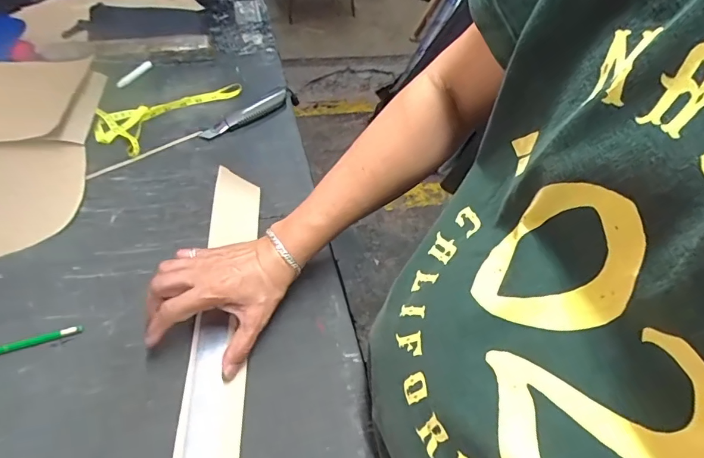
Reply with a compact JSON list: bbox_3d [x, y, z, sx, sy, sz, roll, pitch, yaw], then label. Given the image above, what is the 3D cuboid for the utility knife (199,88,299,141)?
[{"bbox_3d":[-0.159,-0.195,0.698,0.034,0.010,0.192,37,57,23],"label":"utility knife"}]

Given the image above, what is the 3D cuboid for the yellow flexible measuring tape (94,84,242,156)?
[{"bbox_3d":[-0.302,-0.204,0.692,0.116,0.011,0.229,28,54,17],"label":"yellow flexible measuring tape"}]

